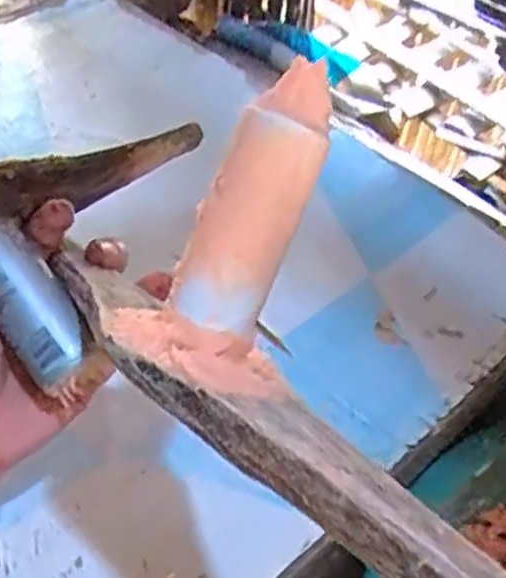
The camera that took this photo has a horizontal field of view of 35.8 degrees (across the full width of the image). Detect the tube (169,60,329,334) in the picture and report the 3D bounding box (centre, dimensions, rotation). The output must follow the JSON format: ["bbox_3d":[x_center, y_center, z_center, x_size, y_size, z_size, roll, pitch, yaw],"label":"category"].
[{"bbox_3d":[0.002,-0.032,0.266,0.029,0.025,0.093,24,92,16],"label":"tube"}]

